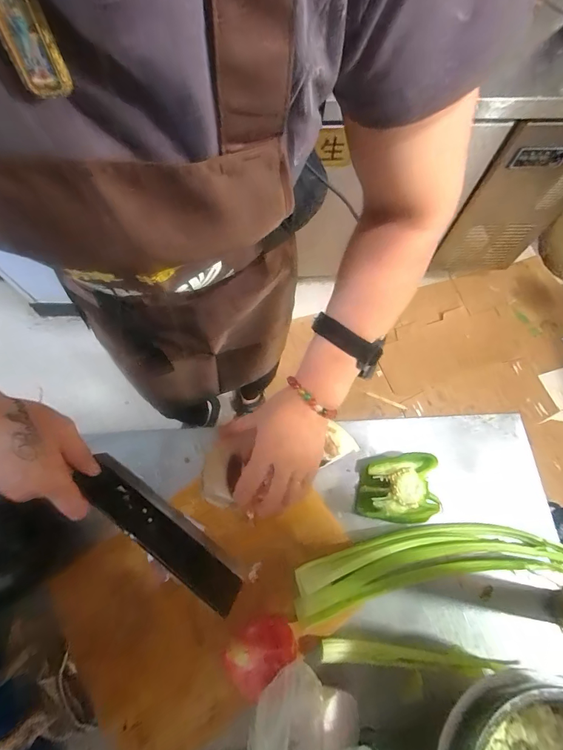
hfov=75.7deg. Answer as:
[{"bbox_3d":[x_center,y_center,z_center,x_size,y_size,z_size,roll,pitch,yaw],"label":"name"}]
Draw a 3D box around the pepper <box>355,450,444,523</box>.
[{"bbox_3d":[0.145,0.143,0.461,0.092,0.061,0.080,-1,69,-2],"label":"pepper"}]

